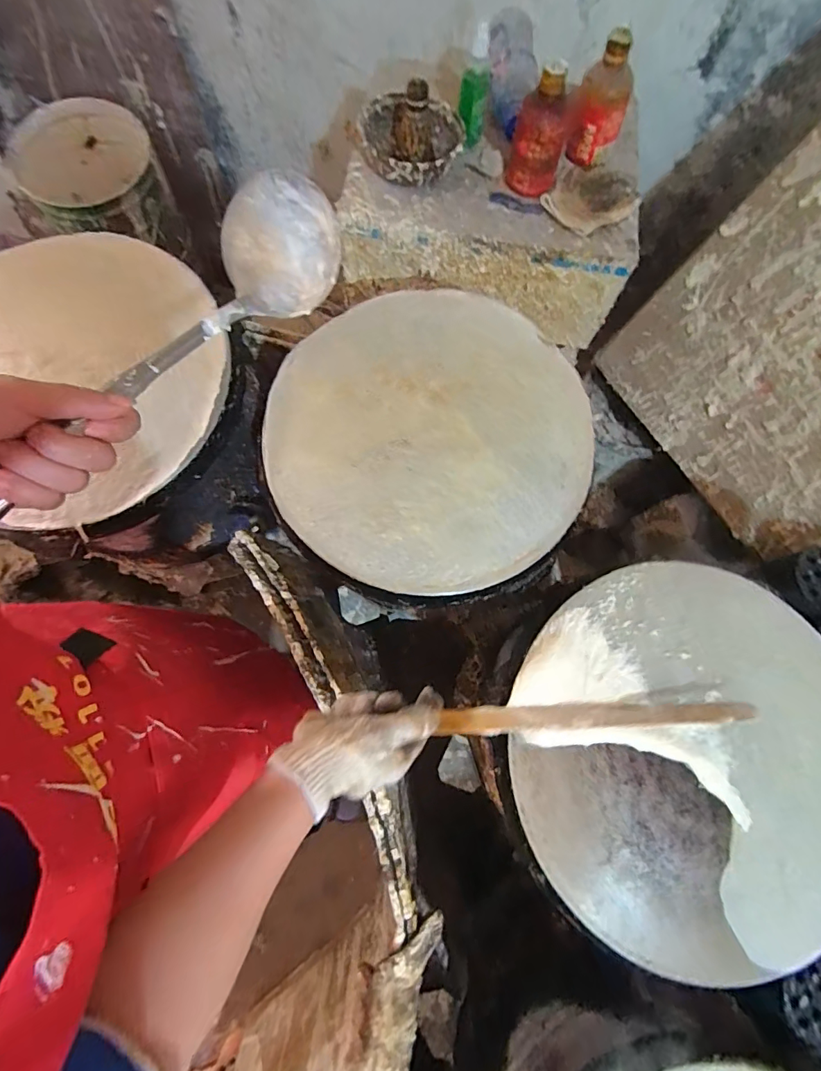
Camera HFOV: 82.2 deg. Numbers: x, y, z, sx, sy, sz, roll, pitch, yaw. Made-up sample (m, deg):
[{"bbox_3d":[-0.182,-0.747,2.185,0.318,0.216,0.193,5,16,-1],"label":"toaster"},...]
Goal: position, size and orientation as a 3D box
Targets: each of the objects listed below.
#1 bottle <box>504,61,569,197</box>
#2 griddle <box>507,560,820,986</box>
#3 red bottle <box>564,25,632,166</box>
[{"bbox_3d":[0.171,-0.524,0.620,0.072,0.137,0.055,12,77,2],"label":"bottle"},{"bbox_3d":[0.282,0.221,0.468,0.348,0.021,0.365,0,77,-1],"label":"griddle"},{"bbox_3d":[0.260,-0.588,0.645,0.078,0.117,0.068,22,76,3],"label":"red bottle"}]

